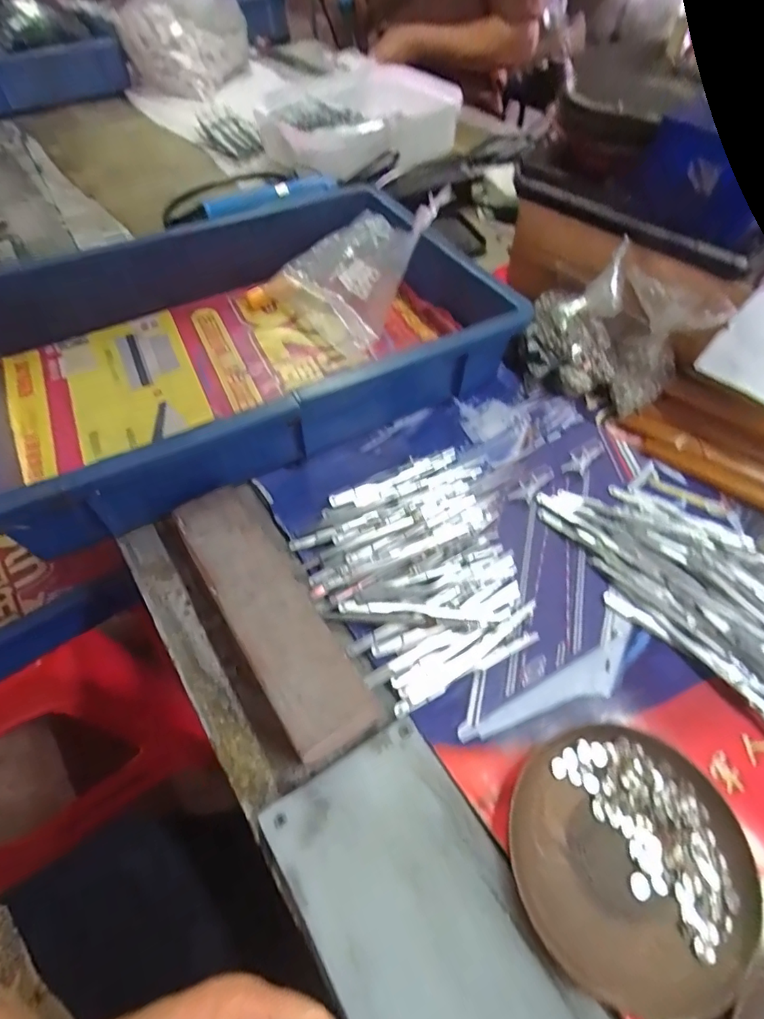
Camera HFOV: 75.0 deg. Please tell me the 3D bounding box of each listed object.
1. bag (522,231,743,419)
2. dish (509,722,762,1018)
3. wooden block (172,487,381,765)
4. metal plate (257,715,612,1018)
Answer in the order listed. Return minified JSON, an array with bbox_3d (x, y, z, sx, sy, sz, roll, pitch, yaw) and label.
[{"bbox_3d":[0.195,-0.151,0.428,0.143,0.102,0.088,30,59,19],"label":"bag"},{"bbox_3d":[0.122,0.172,0.250,0.115,0.015,0.111,0,55,-1],"label":"dish"},{"bbox_3d":[-0.073,0.062,0.315,0.048,0.031,0.184,-29,60,-20],"label":"wooden block"},{"bbox_3d":[0.031,0.208,0.225,0.094,0.009,0.197,-28,60,-19],"label":"metal plate"}]

